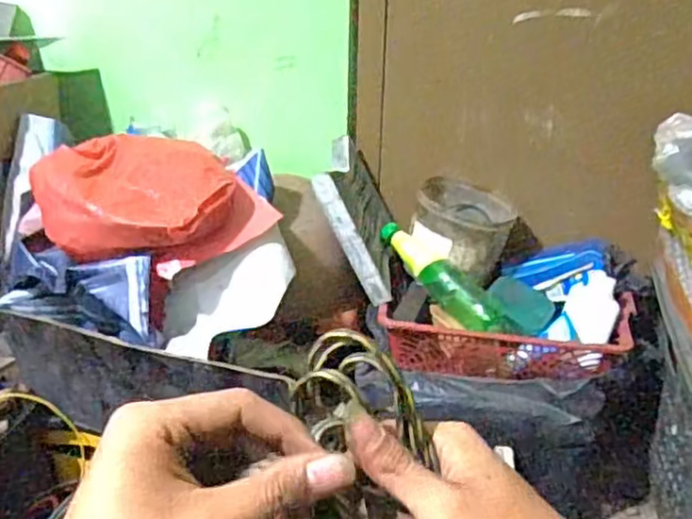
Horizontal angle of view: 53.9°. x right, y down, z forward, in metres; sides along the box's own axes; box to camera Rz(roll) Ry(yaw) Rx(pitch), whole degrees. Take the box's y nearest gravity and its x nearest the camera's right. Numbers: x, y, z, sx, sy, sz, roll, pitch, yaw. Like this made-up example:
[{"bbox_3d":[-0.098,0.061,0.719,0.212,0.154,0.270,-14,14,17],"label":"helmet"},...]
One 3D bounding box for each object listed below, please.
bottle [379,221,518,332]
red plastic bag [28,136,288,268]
[{"bbox_3d":[0.139,0.022,0.976,0.052,0.058,0.229,-25,57,-38],"label":"bottle"},{"bbox_3d":[-0.244,-0.077,0.846,0.239,0.090,0.233,-20,36,-32],"label":"red plastic bag"}]

